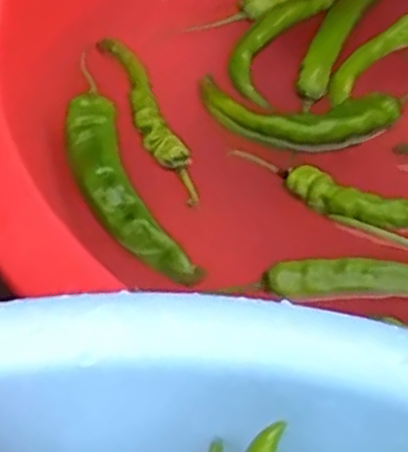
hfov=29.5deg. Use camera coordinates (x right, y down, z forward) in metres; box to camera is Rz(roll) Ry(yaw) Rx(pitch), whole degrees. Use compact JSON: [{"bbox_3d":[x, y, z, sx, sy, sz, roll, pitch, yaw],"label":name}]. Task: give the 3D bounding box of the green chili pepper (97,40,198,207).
[{"bbox_3d":[-0.039,-0.076,0.534,0.022,0.025,0.172,-17,50,-14],"label":"green chili pepper"}]

